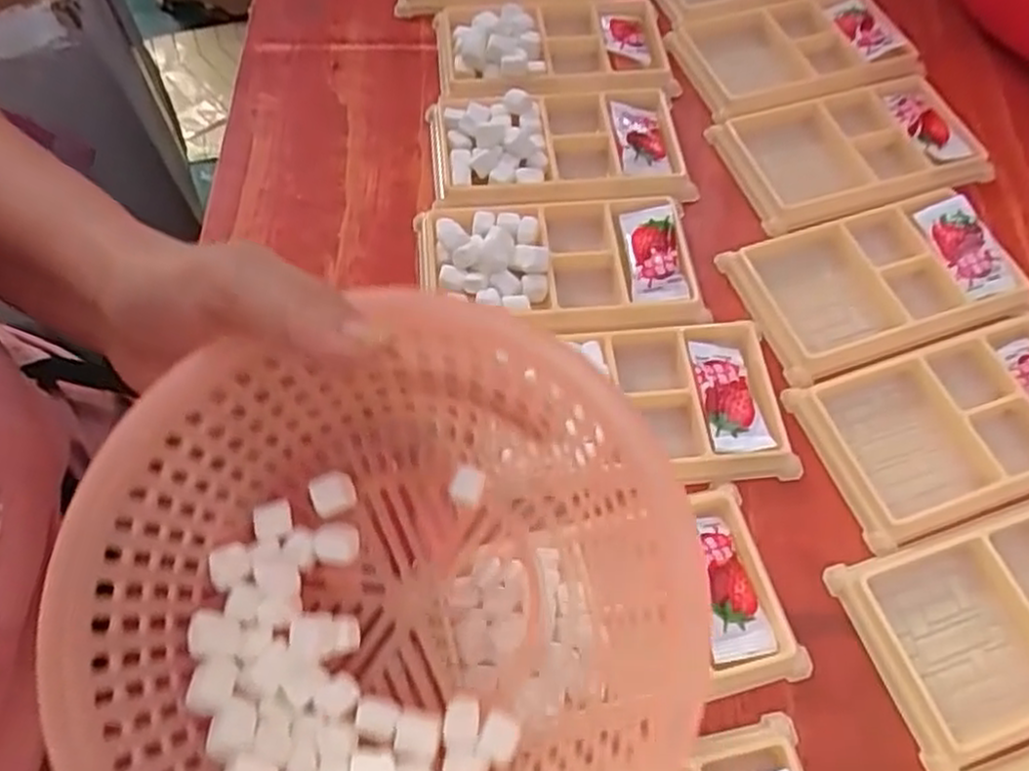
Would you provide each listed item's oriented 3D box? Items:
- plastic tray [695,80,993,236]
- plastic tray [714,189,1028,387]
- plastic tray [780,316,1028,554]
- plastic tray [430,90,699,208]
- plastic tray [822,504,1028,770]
[{"bbox_3d":[0.182,-0.132,0.416,0.129,0.012,0.079,-16,63,-9],"label":"plastic tray"},{"bbox_3d":[0.179,-0.052,0.375,0.129,0.010,0.076,-16,63,-9],"label":"plastic tray"},{"bbox_3d":[0.198,0.015,0.336,0.129,0.008,0.075,-17,63,-10],"label":"plastic tray"},{"bbox_3d":[0.023,-0.129,0.411,0.133,0.014,0.078,-4,62,-3],"label":"plastic tray"},{"bbox_3d":[0.201,0.088,0.297,0.127,0.013,0.076,-15,63,-9],"label":"plastic tray"}]

